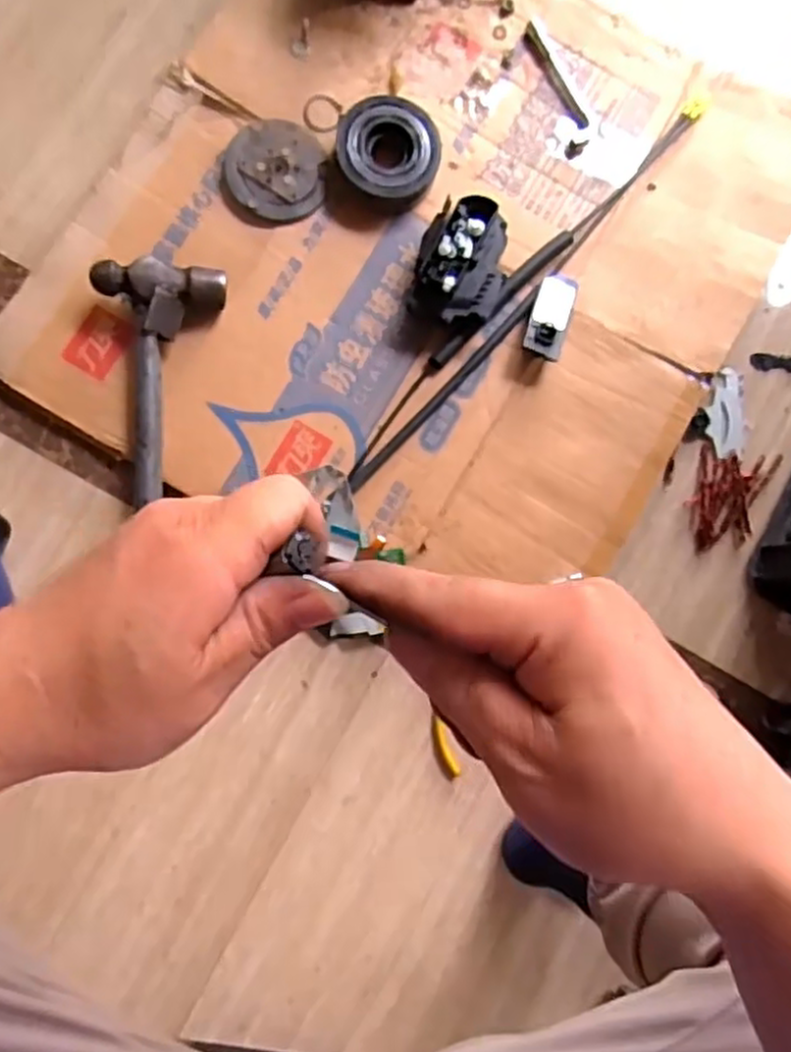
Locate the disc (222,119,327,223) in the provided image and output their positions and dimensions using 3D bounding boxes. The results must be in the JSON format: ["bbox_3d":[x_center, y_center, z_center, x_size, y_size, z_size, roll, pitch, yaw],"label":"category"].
[{"bbox_3d":[-0.120,-0.357,0.747,0.101,0.017,0.099,0,82,-4],"label":"disc"}]

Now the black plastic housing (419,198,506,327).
[{"bbox_3d":[0.064,-0.253,0.730,0.084,0.065,0.114,10,83,-5],"label":"black plastic housing"}]

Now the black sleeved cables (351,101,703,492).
[{"bbox_3d":[0.137,-0.244,0.759,0.035,0.019,0.533,43,81,2],"label":"black sleeved cables"}]

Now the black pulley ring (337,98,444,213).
[{"bbox_3d":[-0.008,-0.373,0.747,0.102,0.040,0.108,-5,83,-5],"label":"black pulley ring"}]

